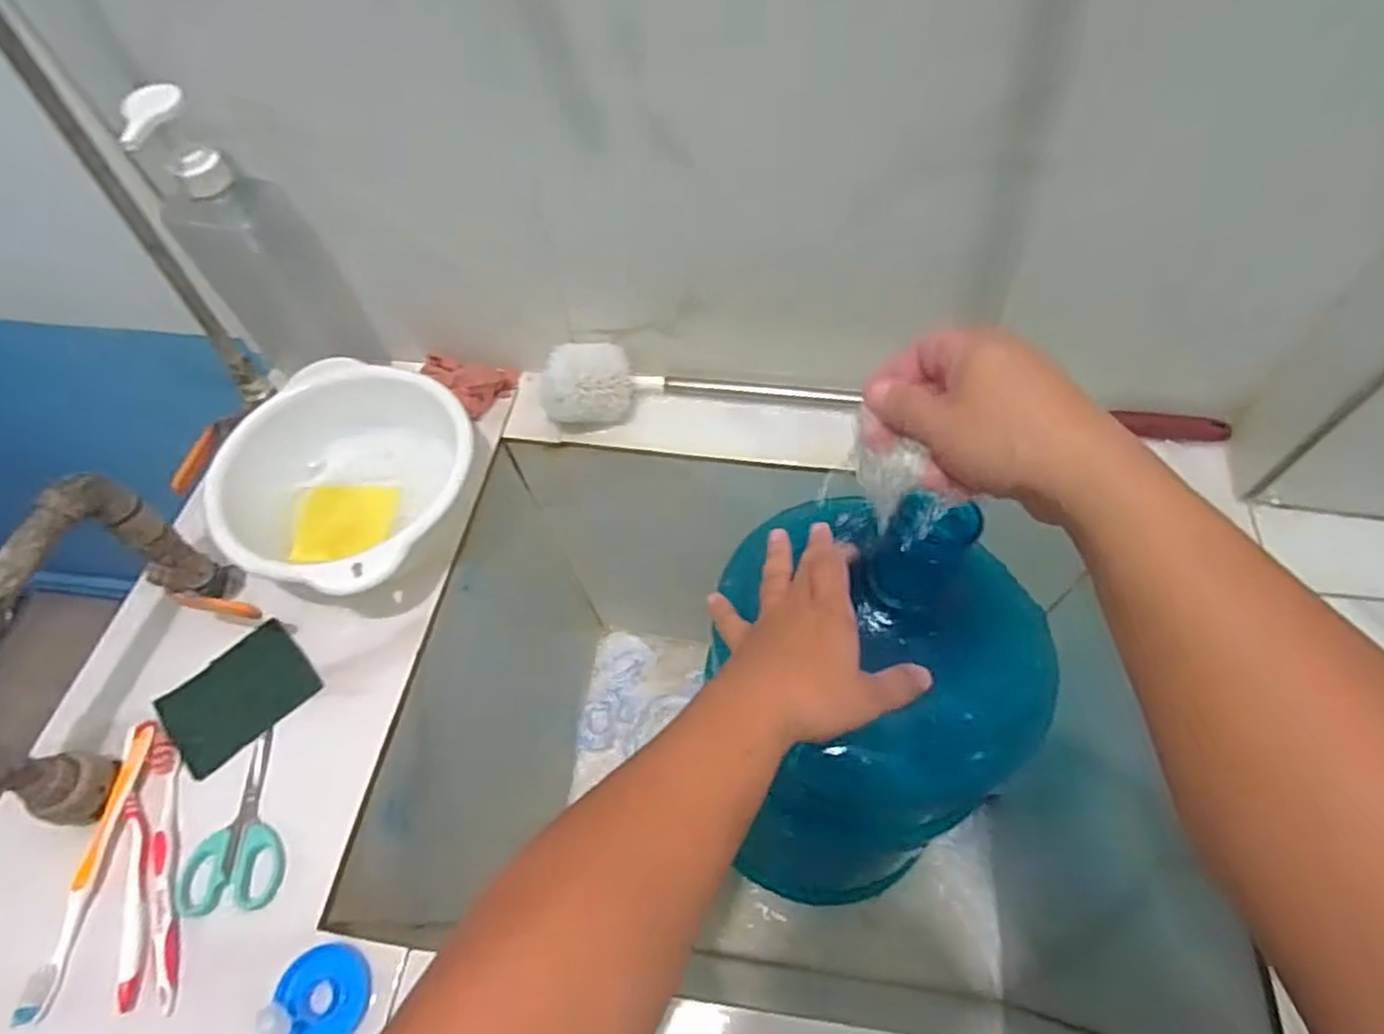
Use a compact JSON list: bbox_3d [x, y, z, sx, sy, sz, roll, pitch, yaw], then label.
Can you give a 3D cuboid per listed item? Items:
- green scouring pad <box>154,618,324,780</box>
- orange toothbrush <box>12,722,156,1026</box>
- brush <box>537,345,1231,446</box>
[{"bbox_3d":[-0.346,0.136,0.540,0.075,0.011,0.101,39,68,23],"label":"green scouring pad"},{"bbox_3d":[-0.401,0.229,0.472,0.016,0.008,0.178,-1,58,3],"label":"orange toothbrush"},{"bbox_3d":[0.165,-0.110,0.639,0.596,0.098,0.080,0,58,3],"label":"brush"}]

